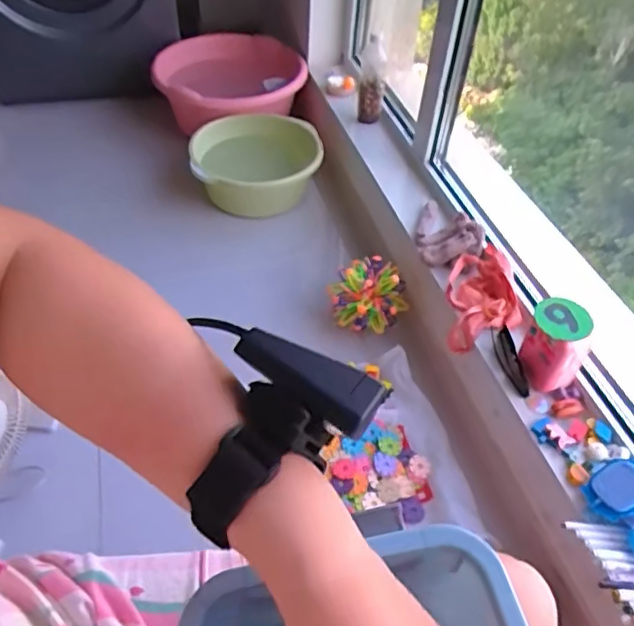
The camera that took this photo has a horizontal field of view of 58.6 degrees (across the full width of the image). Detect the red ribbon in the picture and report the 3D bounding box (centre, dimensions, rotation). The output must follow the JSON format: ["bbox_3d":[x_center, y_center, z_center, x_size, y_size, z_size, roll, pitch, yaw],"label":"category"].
[{"bbox_3d":[0.323,-0.034,1.106,0.126,0.106,0.192,3,47,0],"label":"red ribbon"}]

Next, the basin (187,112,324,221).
[{"bbox_3d":[-0.186,-0.420,1.666,0.370,0.196,0.370,1,47,-2],"label":"basin"}]

